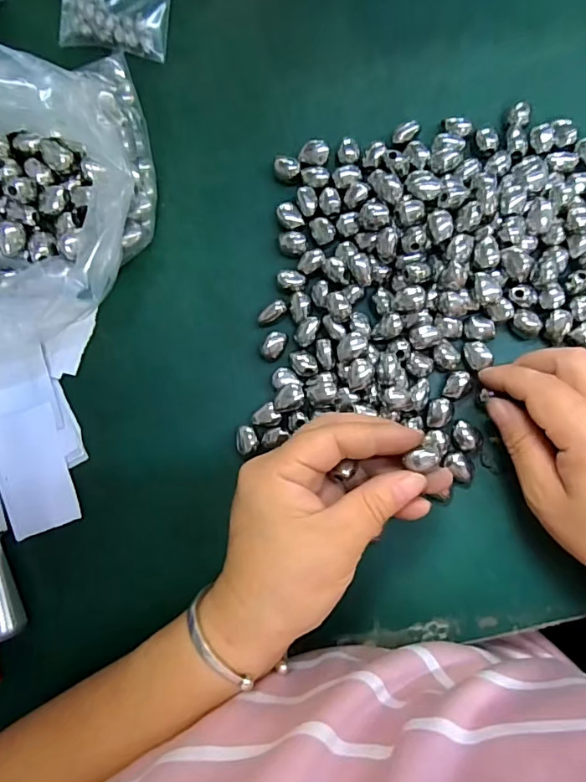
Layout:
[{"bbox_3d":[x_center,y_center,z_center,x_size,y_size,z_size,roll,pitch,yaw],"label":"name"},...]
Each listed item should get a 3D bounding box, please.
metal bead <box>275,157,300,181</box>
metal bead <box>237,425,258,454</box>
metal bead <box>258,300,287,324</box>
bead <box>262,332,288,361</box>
[{"bbox_3d":[-0.003,-0.143,0.317,0.016,0.010,0.017,-13,83,3],"label":"metal bead"},{"bbox_3d":[-0.028,0.030,0.300,0.013,0.010,0.017,-10,83,3],"label":"metal bead"},{"bbox_3d":[-0.013,-0.049,0.306,0.019,0.006,0.009,-33,83,1],"label":"metal bead"},{"bbox_3d":[-0.012,-0.029,0.305,0.012,0.005,0.019,26,87,7],"label":"bead"}]

